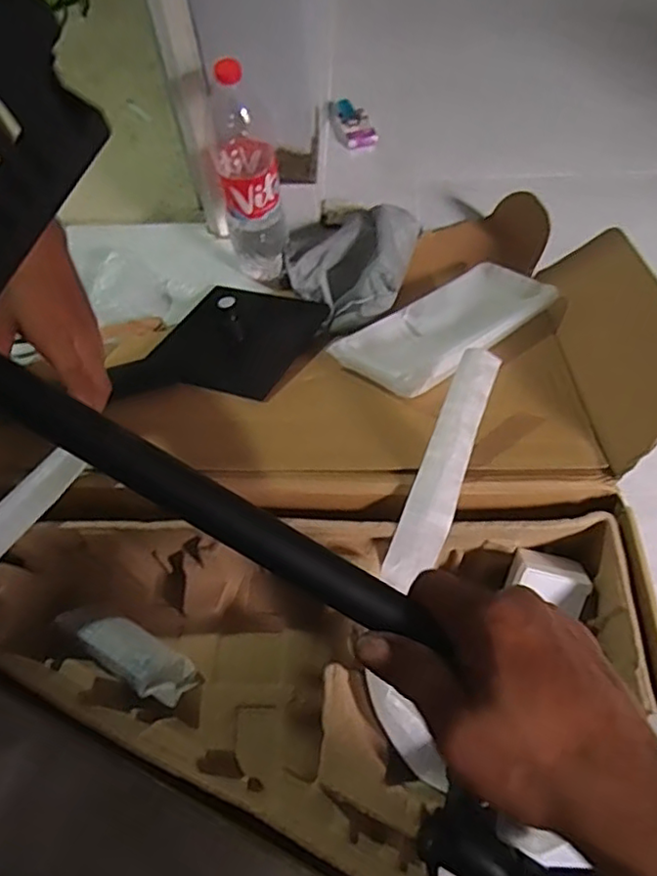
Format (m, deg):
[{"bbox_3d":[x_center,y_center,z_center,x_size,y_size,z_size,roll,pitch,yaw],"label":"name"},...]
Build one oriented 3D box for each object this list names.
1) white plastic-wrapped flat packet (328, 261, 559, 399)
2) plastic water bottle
[{"bbox_3d":[0.162,-0.155,0.819,0.306,0.029,0.141,-34,50,-28],"label":"white plastic-wrapped flat packet"},{"bbox_3d":[-0.112,-0.360,0.865,0.085,0.311,0.090,-9,61,-3],"label":"plastic water bottle"}]

